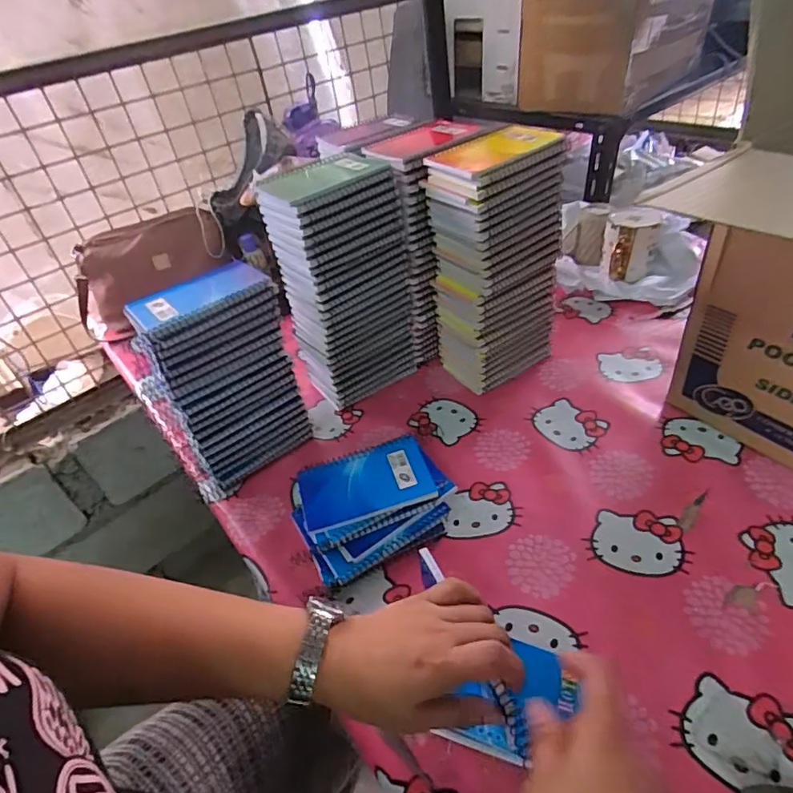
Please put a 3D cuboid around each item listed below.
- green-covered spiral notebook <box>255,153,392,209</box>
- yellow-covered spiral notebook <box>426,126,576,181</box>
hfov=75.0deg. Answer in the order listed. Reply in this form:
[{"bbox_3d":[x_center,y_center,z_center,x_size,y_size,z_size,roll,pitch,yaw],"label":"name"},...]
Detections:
[{"bbox_3d":[-0.080,-0.243,0.575,0.132,0.013,0.103,-33,45,-25],"label":"green-covered spiral notebook"},{"bbox_3d":[0.108,-0.270,0.566,0.136,0.018,0.100,-26,43,-18],"label":"yellow-covered spiral notebook"}]

